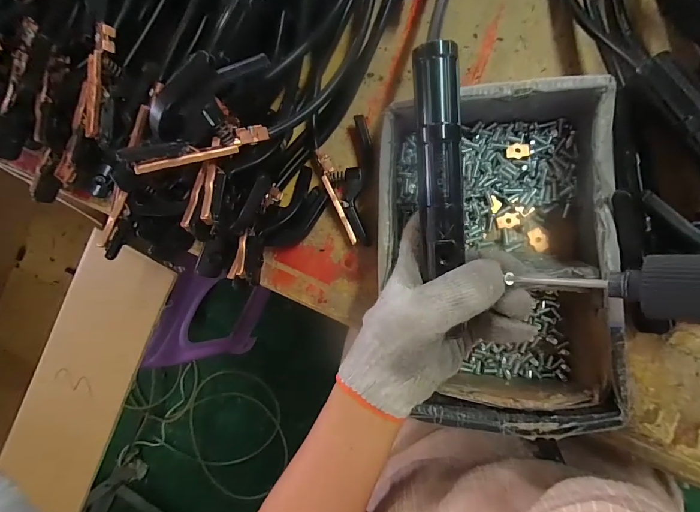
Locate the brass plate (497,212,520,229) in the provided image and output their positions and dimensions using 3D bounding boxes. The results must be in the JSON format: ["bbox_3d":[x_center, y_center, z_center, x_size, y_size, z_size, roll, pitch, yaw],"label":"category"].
[{"bbox_3d":[0.142,-0.031,0.319,0.019,0.004,0.013,-5,87,9],"label":"brass plate"}]

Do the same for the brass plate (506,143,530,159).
[{"bbox_3d":[0.145,-0.090,0.309,0.020,0.004,0.013,1,88,9],"label":"brass plate"}]

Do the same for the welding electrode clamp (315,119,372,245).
[{"bbox_3d":[-0.003,-0.069,0.337,0.047,0.026,0.115,-1,88,9],"label":"welding electrode clamp"}]

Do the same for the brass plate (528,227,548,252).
[{"bbox_3d":[0.165,-0.014,0.313,0.013,0.004,0.020,-26,84,8],"label":"brass plate"}]

